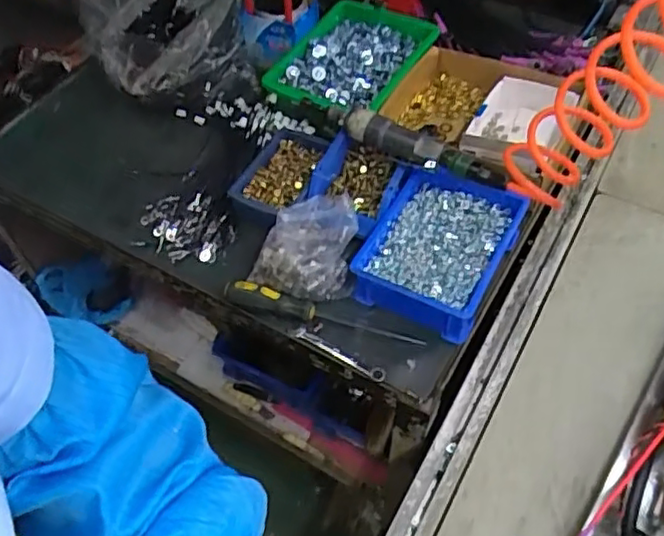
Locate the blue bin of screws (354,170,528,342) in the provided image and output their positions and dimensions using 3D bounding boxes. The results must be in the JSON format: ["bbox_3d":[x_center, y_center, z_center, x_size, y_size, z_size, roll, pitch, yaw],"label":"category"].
[{"bbox_3d":[0.125,-0.018,0.783,0.153,0.087,0.182,23,58,19],"label":"blue bin of screws"}]

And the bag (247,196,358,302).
[{"bbox_3d":[-0.033,-0.030,0.789,0.122,0.065,0.134,3,54,6],"label":"bag"}]

